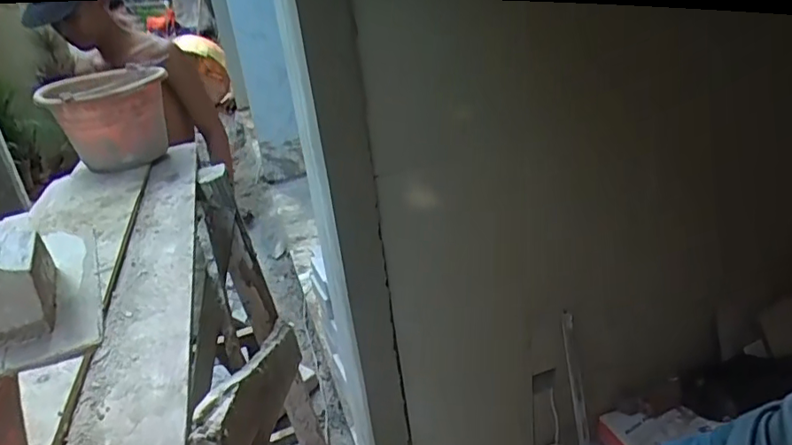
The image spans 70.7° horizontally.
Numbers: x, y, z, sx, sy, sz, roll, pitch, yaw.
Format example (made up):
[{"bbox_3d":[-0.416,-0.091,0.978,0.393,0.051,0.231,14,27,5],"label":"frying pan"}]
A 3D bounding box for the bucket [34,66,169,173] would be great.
[{"bbox_3d":[-0.578,-0.214,1.156,0.203,0.175,0.261,-13,24,-14],"label":"bucket"}]

